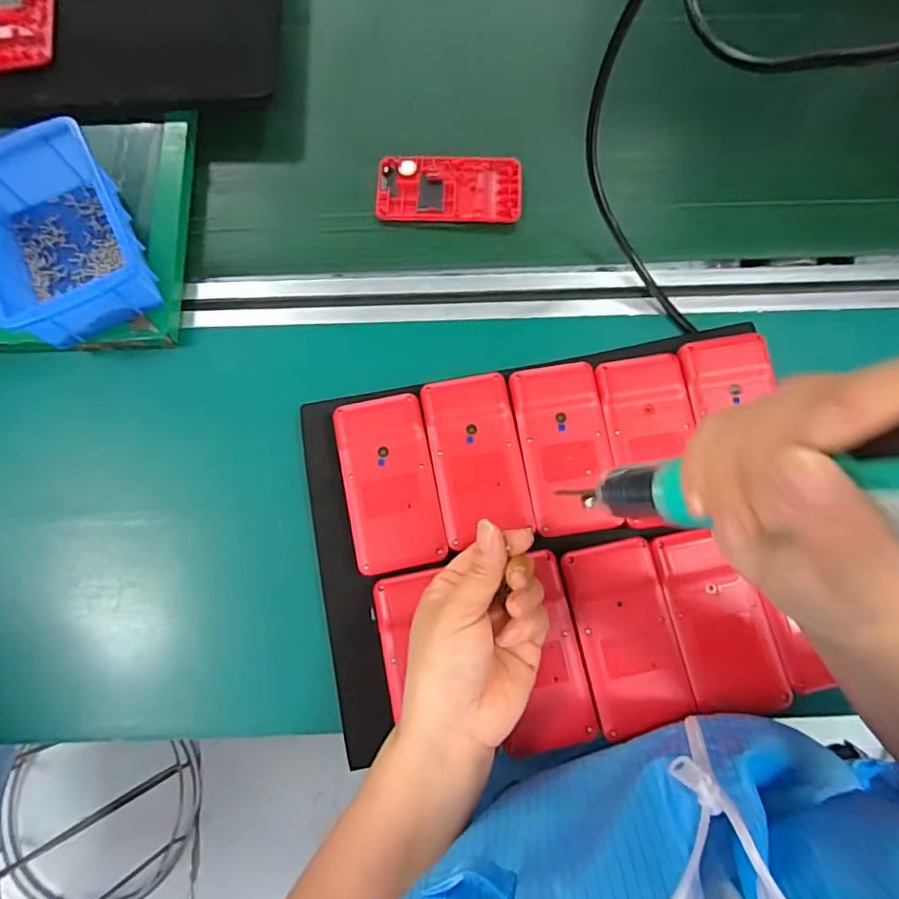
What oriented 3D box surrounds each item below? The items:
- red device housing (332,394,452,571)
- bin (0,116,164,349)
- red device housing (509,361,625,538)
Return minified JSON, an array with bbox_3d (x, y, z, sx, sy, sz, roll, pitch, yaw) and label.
[{"bbox_3d":[-0.042,0.022,0.378,0.062,0.010,0.119,-12,75,-3],"label":"red device housing"},{"bbox_3d":[-0.282,-0.154,0.396,0.094,0.054,0.142,-28,77,-7],"label":"bin"},{"bbox_3d":[0.082,-0.001,0.384,0.061,0.011,0.118,-9,75,-2],"label":"red device housing"}]

